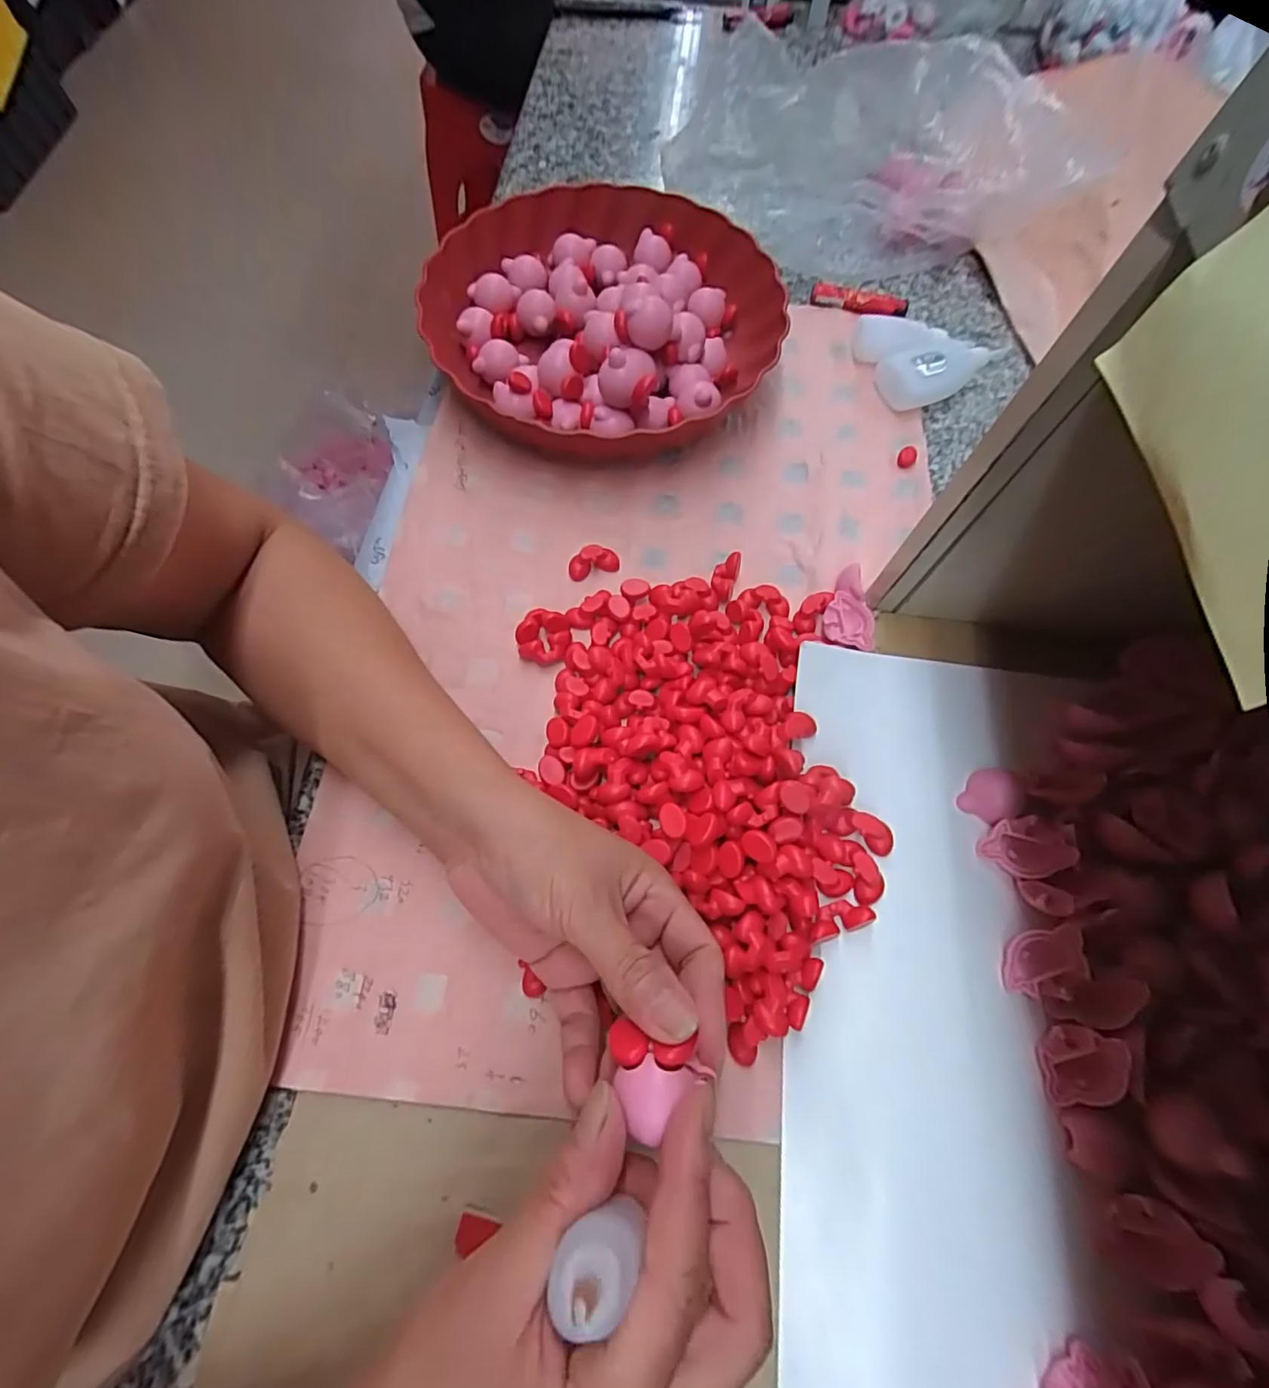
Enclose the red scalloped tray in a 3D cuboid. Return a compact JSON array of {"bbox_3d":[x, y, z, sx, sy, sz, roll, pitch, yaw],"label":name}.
[{"bbox_3d":[-0.020,-0.262,0.406,0.239,0.059,0.247,-4,68,-1],"label":"red scalloped tray"}]

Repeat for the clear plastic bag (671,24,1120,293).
[{"bbox_3d":[0.183,-0.444,0.465,0.304,0.098,0.190,5,68,3],"label":"clear plastic bag"}]

